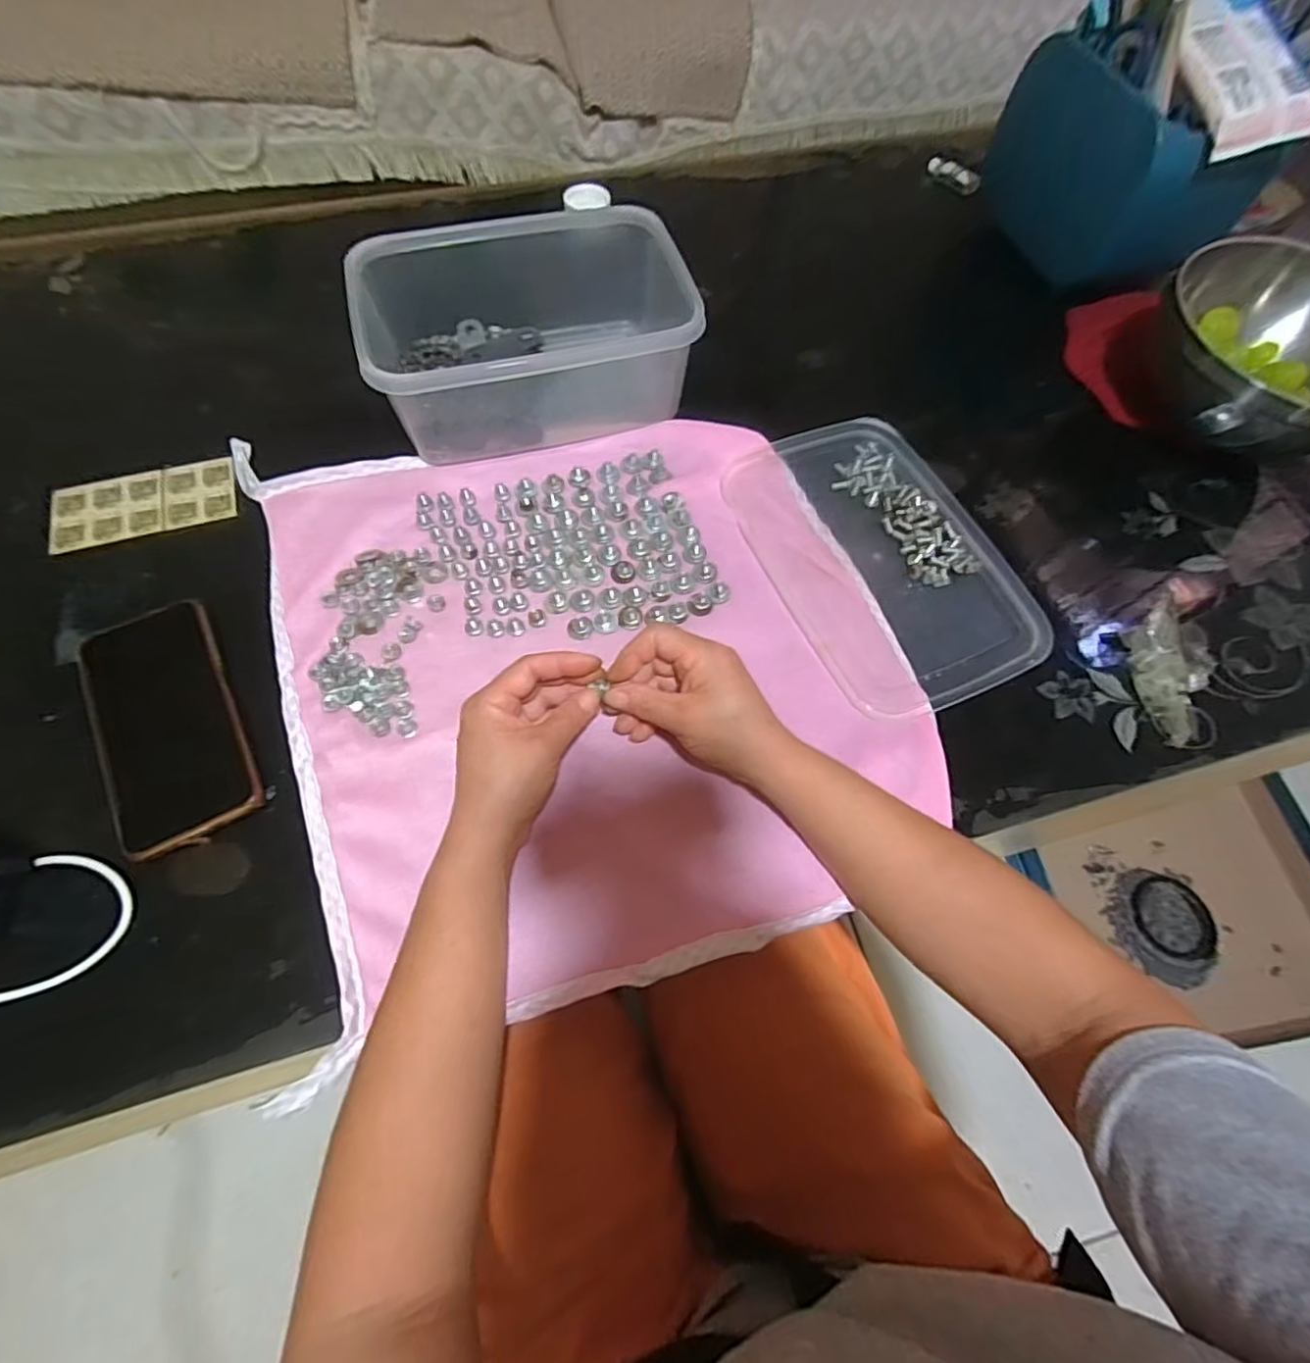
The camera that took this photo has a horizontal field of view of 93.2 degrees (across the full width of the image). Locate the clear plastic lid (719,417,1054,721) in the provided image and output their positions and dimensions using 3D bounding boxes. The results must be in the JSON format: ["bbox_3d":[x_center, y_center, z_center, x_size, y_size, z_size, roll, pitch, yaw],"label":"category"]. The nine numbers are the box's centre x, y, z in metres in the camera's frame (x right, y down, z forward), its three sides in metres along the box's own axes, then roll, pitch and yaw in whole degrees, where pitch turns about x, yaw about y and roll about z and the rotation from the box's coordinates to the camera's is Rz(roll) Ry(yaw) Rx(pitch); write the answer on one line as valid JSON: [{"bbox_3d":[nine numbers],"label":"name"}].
[{"bbox_3d":[0.169,-0.099,0.471,0.169,0.011,0.246,-23,69,-12],"label":"clear plastic lid"}]

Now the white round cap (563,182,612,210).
[{"bbox_3d":[-0.071,-0.504,0.643,0.048,0.009,0.048,1,66,-2],"label":"white round cap"}]

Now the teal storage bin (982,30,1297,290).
[{"bbox_3d":[0.430,-0.479,0.572,0.152,0.127,0.181,-11,67,-7],"label":"teal storage bin"}]

